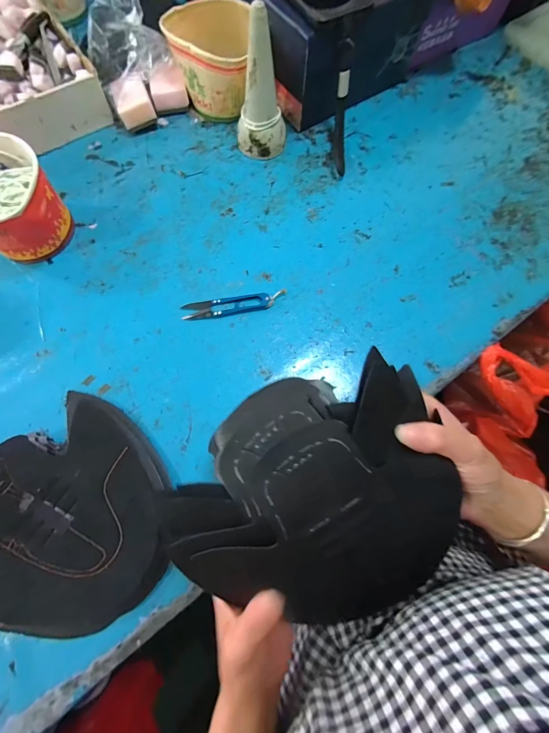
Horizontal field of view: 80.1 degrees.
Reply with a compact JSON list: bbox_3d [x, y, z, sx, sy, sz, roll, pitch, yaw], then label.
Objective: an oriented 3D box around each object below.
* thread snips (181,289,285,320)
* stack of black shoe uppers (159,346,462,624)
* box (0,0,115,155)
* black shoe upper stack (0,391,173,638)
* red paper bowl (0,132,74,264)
[{"bbox_3d":[-0.048,-0.073,0.389,0.122,0.006,0.023,-9,71,-4],"label":"thread snips"},{"bbox_3d":[0.033,0.099,0.258,0.214,0.065,0.181,-24,80,1],"label":"stack of black shoe uppers"},{"bbox_3d":[-0.370,-0.408,0.458,0.186,0.074,0.253,-37,75,-12],"label":"box"},{"bbox_3d":[-0.194,0.148,0.300,0.185,0.034,0.202,36,74,11],"label":"black shoe upper stack"},{"bbox_3d":[-0.307,-0.187,0.378,0.110,0.086,0.122,-35,75,-12],"label":"red paper bowl"}]

